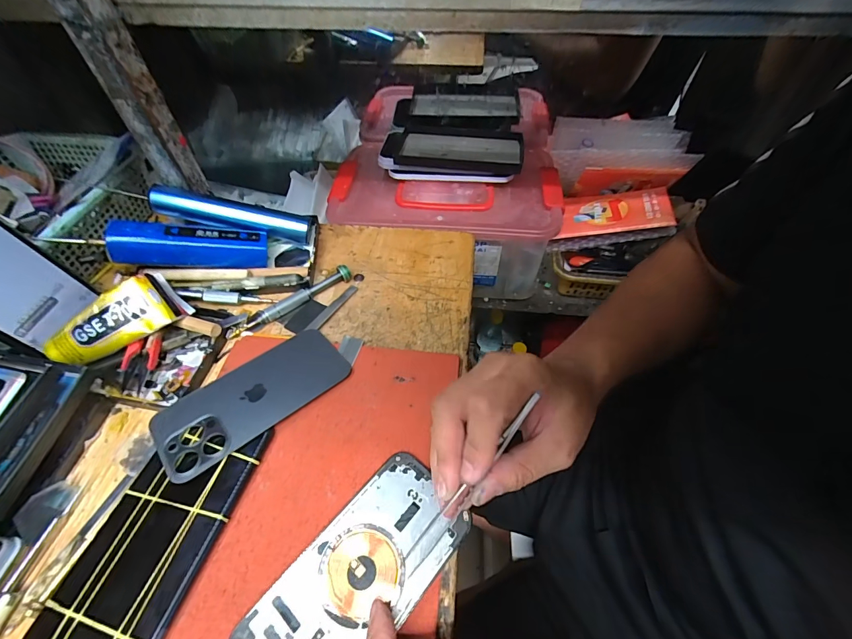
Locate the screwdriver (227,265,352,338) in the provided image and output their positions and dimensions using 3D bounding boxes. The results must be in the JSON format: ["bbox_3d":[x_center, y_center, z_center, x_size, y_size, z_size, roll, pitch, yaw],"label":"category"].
[{"bbox_3d":[-0.129,-0.021,0.366,0.122,0.017,0.015,-33,59,-22],"label":"screwdriver"}]

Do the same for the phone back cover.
[{"bbox_3d":[-0.136,0.060,0.306,0.144,0.010,0.067,-36,60,-24],"label":"phone back cover"}]

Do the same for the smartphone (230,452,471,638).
[{"bbox_3d":[-0.040,0.155,0.231,0.071,0.006,0.142,34,60,23],"label":"smartphone"}]

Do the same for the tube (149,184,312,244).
[{"bbox_3d":[-0.203,-0.112,0.406,0.154,0.024,0.023,10,49,-14],"label":"tube"}]

